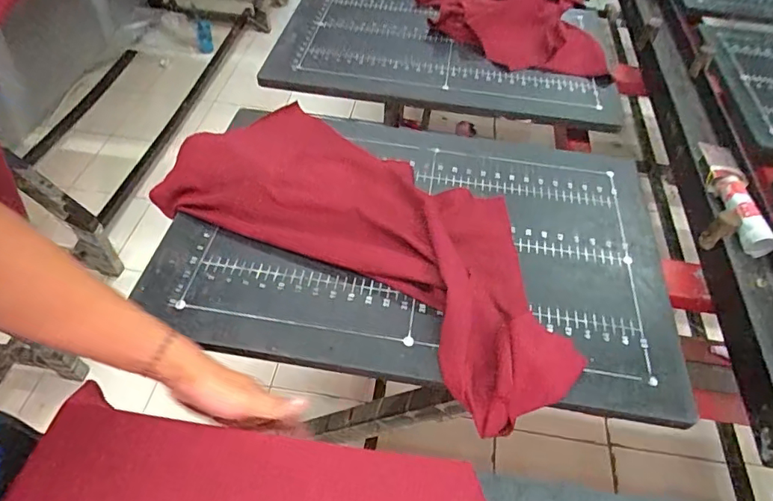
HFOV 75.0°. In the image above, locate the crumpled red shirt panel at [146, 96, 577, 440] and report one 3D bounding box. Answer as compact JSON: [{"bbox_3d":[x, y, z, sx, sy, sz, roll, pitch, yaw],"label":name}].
[{"bbox_3d":[-0.021,-0.037,0.605,0.544,0.043,0.257,34,56,21],"label":"crumpled red shirt panel"}]

